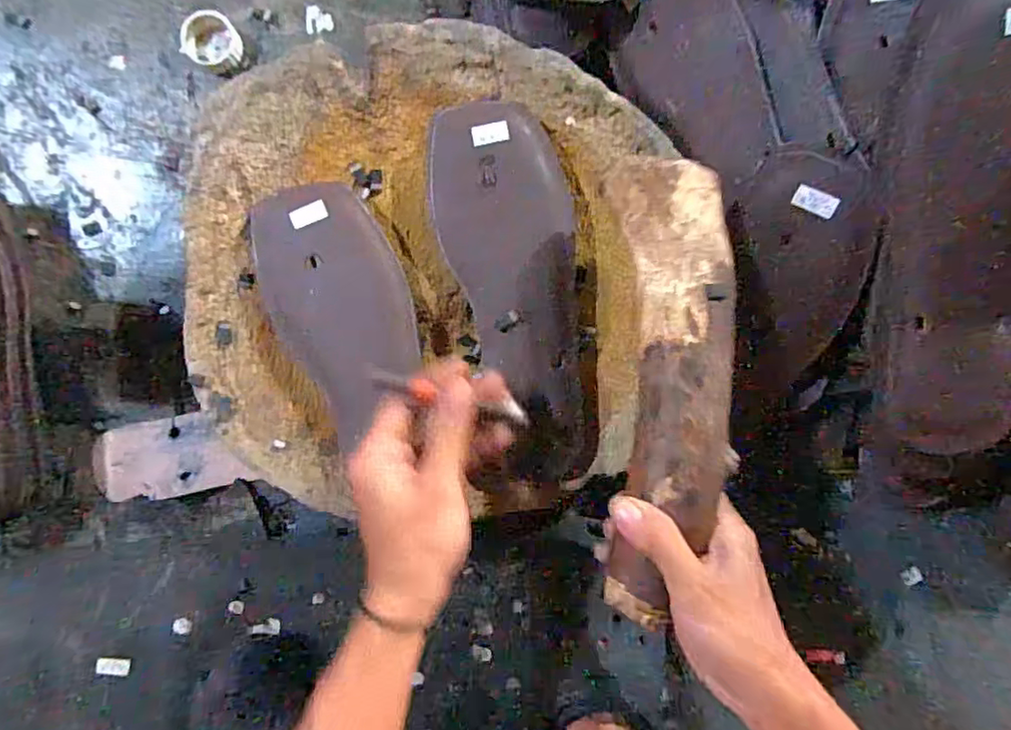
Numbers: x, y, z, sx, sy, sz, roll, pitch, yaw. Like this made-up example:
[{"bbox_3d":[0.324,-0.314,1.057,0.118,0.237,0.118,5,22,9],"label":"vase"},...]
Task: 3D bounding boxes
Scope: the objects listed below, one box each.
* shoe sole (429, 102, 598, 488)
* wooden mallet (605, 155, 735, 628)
[{"bbox_3d":[0.007,-0.045,0.416,0.094,0.016,0.258,-5,92,-1],"label":"shoe sole"},{"bbox_3d":[0.095,0.012,0.348,0.065,0.030,0.257,3,86,0],"label":"wooden mallet"}]

